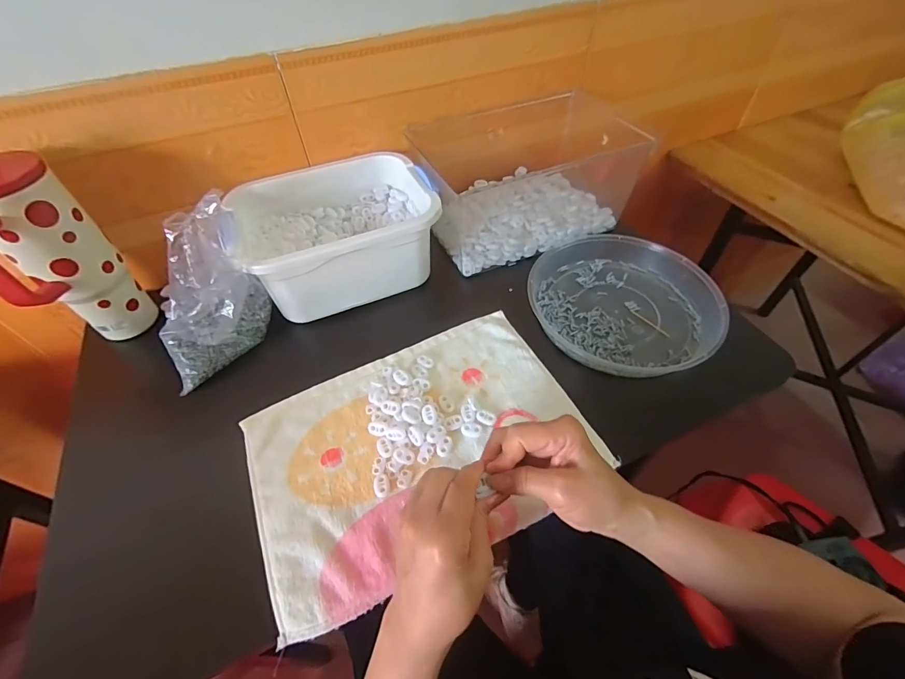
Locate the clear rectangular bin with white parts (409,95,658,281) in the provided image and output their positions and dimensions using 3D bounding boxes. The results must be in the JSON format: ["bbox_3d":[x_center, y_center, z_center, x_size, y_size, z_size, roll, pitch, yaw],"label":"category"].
[{"bbox_3d":[0.104,-0.254,0.618,0.272,0.132,0.208,-20,52,-14],"label":"clear rectangular bin with white parts"}]

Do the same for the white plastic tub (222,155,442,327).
[{"bbox_3d":[-0.152,-0.143,0.546,0.242,0.116,0.187,-20,52,-14],"label":"white plastic tub"}]

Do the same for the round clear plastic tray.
[{"bbox_3d":[0.219,-0.051,0.517,0.214,0.040,0.227,-1,50,1],"label":"round clear plastic tray"}]

